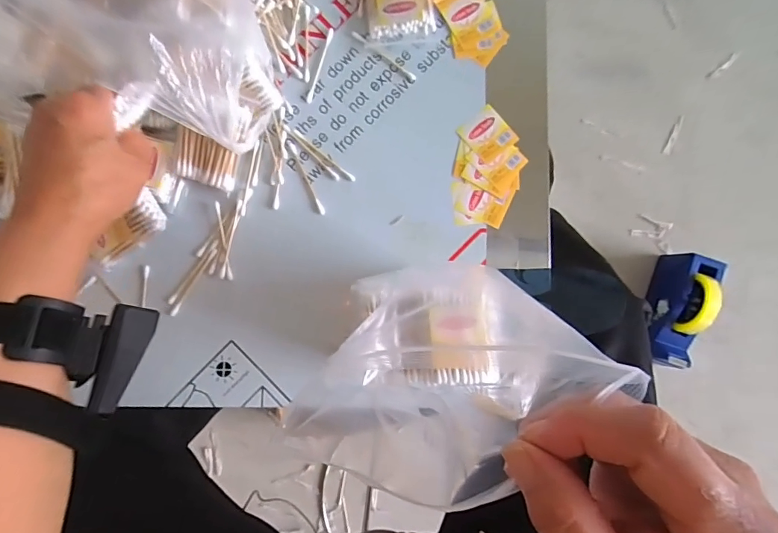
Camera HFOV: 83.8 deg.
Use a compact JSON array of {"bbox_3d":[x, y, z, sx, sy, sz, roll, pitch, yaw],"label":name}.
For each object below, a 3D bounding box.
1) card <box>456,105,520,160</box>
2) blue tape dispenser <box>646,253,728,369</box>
[{"bbox_3d":[0.090,-0.121,0.397,0.038,0.004,0.043,-40,88,-1],"label":"card"},{"bbox_3d":[0.519,0.079,0.784,0.059,0.126,0.203,19,88,2],"label":"blue tape dispenser"}]

